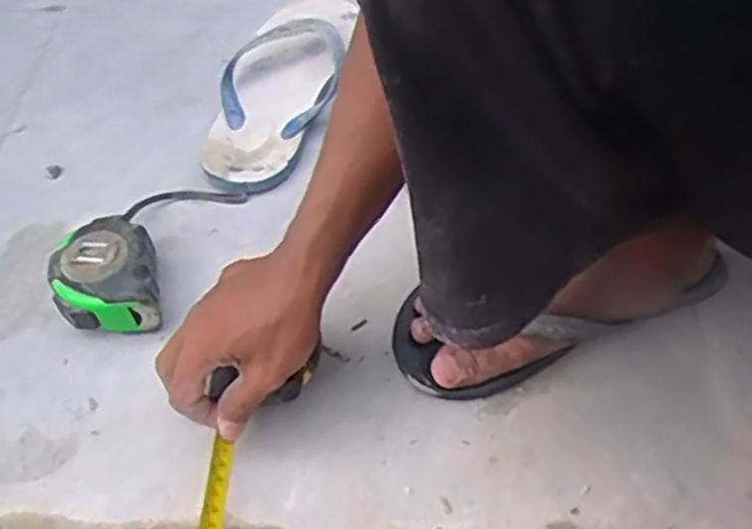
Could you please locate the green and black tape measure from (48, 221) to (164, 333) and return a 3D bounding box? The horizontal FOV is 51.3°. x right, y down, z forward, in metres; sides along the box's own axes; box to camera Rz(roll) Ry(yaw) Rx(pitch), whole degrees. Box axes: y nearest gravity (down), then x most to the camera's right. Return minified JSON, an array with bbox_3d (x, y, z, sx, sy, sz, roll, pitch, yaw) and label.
[{"bbox_3d":[-0.207,0.011,0.606,0.075,0.042,0.094,-16,52,-9],"label":"green and black tape measure"}]

